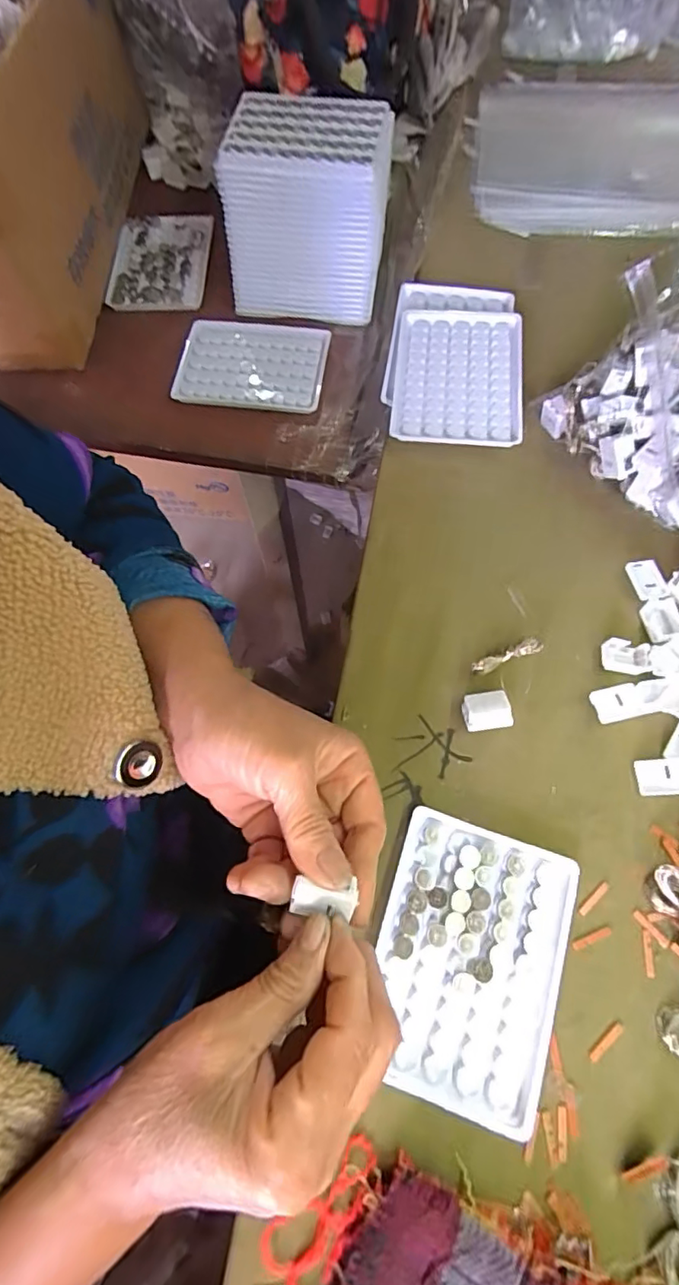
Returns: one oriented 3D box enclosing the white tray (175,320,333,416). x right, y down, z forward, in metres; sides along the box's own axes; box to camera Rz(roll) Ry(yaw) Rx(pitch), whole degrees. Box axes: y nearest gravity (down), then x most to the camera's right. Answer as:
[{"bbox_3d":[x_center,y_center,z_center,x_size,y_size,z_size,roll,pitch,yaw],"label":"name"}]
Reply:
[{"bbox_3d":[-0.079,-0.248,0.485,0.130,0.016,0.086,7,70,4],"label":"white tray"}]

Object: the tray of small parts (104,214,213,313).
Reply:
[{"bbox_3d":[-0.179,-0.376,0.531,0.095,0.015,0.124,3,70,2],"label":"tray of small parts"}]

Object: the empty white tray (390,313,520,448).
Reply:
[{"bbox_3d":[0.090,-0.203,0.407,0.095,0.008,0.126,6,69,4],"label":"empty white tray"}]

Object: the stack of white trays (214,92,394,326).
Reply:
[{"bbox_3d":[-0.026,-0.367,0.462,0.125,0.109,0.104,9,70,5],"label":"stack of white trays"}]

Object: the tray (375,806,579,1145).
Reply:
[{"bbox_3d":[0.068,0.165,0.281,0.093,0.010,0.128,17,70,8],"label":"tray"}]

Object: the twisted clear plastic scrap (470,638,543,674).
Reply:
[{"bbox_3d":[0.104,0.009,0.333,0.045,0.015,0.008,-21,70,-6],"label":"twisted clear plastic scrap"}]

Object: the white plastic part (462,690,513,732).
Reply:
[{"bbox_3d":[0.088,0.041,0.322,0.026,0.016,0.022,-7,69,-1],"label":"white plastic part"}]

